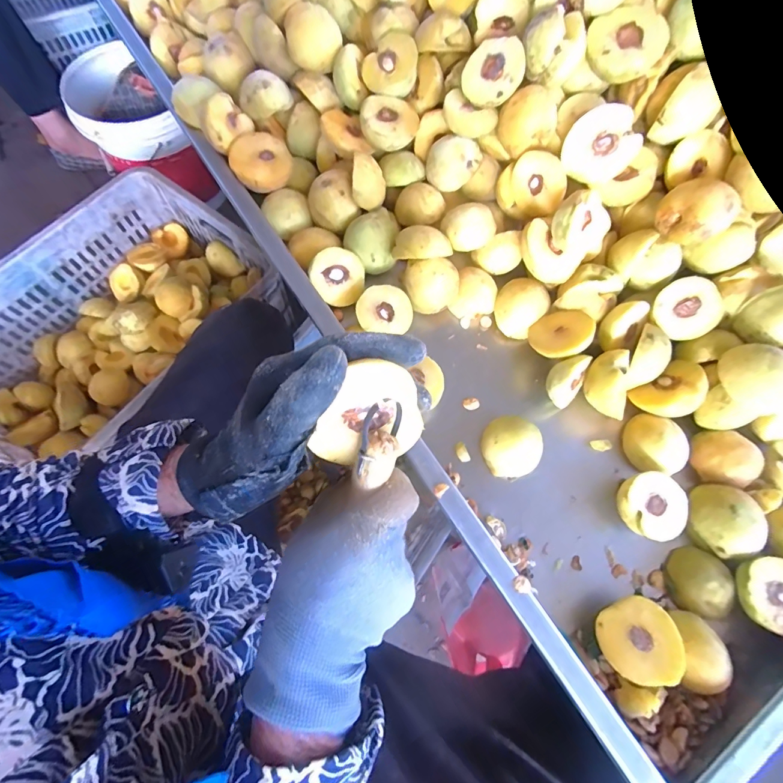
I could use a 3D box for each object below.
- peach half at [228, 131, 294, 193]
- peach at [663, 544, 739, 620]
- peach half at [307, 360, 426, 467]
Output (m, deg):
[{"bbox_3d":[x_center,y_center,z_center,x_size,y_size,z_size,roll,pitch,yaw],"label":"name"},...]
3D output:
[{"bbox_3d":[-0.159,-0.282,0.489,0.069,0.030,0.074,-9,71,-5],"label":"peach half"},{"bbox_3d":[0.297,0.182,0.382,0.052,0.027,0.060,9,71,1],"label":"peach"},{"bbox_3d":[-0.015,0.007,0.238,0.060,0.062,0.032,-8,31,-5],"label":"peach half"}]

